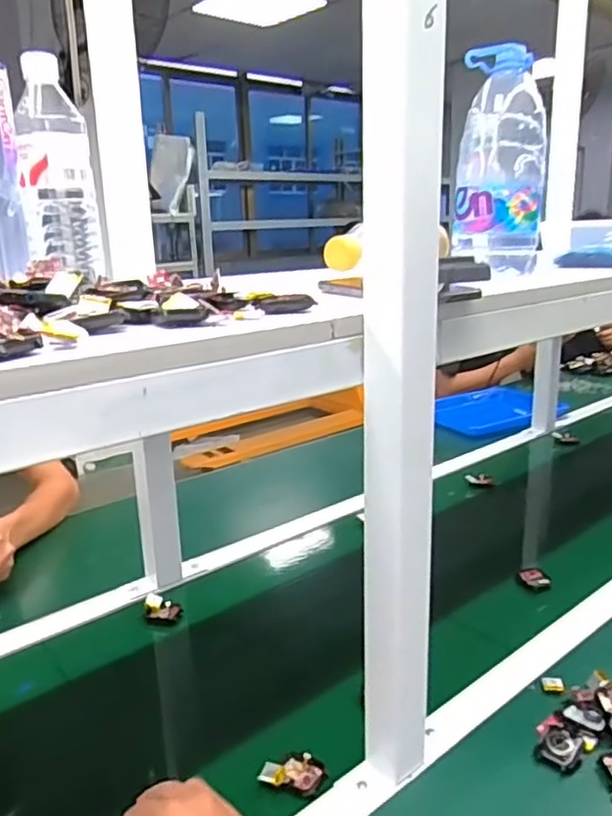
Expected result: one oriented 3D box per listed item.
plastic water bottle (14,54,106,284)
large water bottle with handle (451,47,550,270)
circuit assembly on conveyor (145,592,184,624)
[{"bbox_3d":[-0.242,-0.231,0.634,0.066,0.198,0.074,-5,17,-14],"label":"plastic water bottle"},{"bbox_3d":[0.221,-0.276,0.736,0.100,0.231,0.084,4,17,15],"label":"large water bottle with handle"},{"bbox_3d":[-0.186,0.261,0.847,0.048,0.021,0.036,-3,17,-8],"label":"circuit assembly on conveyor"}]

